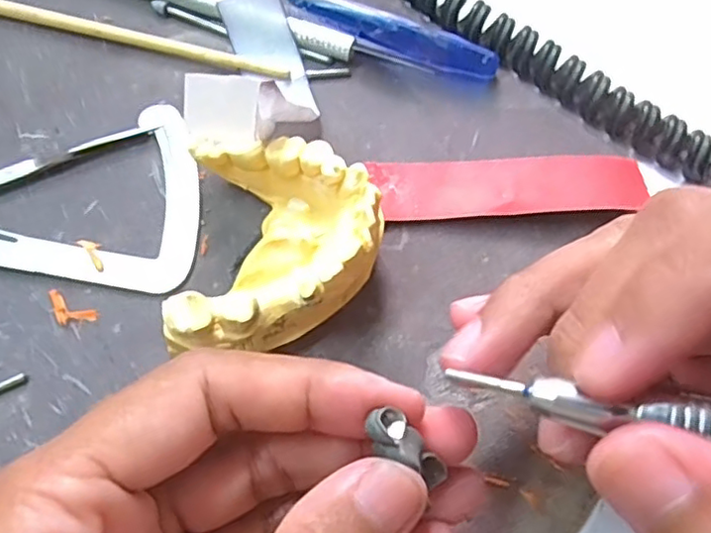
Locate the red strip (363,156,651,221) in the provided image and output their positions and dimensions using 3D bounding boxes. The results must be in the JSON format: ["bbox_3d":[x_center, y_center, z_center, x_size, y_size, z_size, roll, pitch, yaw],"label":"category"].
[{"bbox_3d":[0.045,-0.024,0.190,0.079,0.007,0.019,-1,69,0],"label":"red strip"}]

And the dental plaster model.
[{"bbox_3d":[-0.019,-0.004,0.172,0.051,0.027,0.058,5,69,2],"label":"dental plaster model"}]

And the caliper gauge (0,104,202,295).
[{"bbox_3d":[-0.094,-0.025,0.191,0.097,0.007,0.059,5,69,2],"label":"caliper gauge"}]

